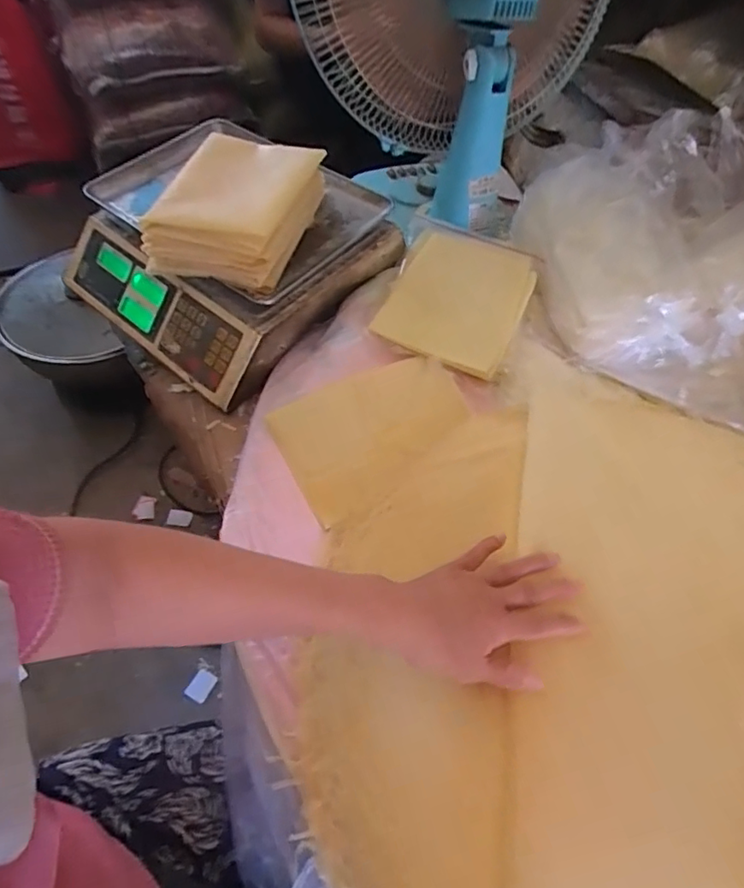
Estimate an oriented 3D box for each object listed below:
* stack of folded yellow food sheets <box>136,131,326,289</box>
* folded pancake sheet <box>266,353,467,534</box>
[{"bbox_3d":[-0.147,-0.266,0.598,0.142,0.072,0.193,13,55,4],"label":"stack of folded yellow food sheets"},{"bbox_3d":[0.011,-0.019,0.534,0.194,0.010,0.133,-24,60,-20],"label":"folded pancake sheet"}]

